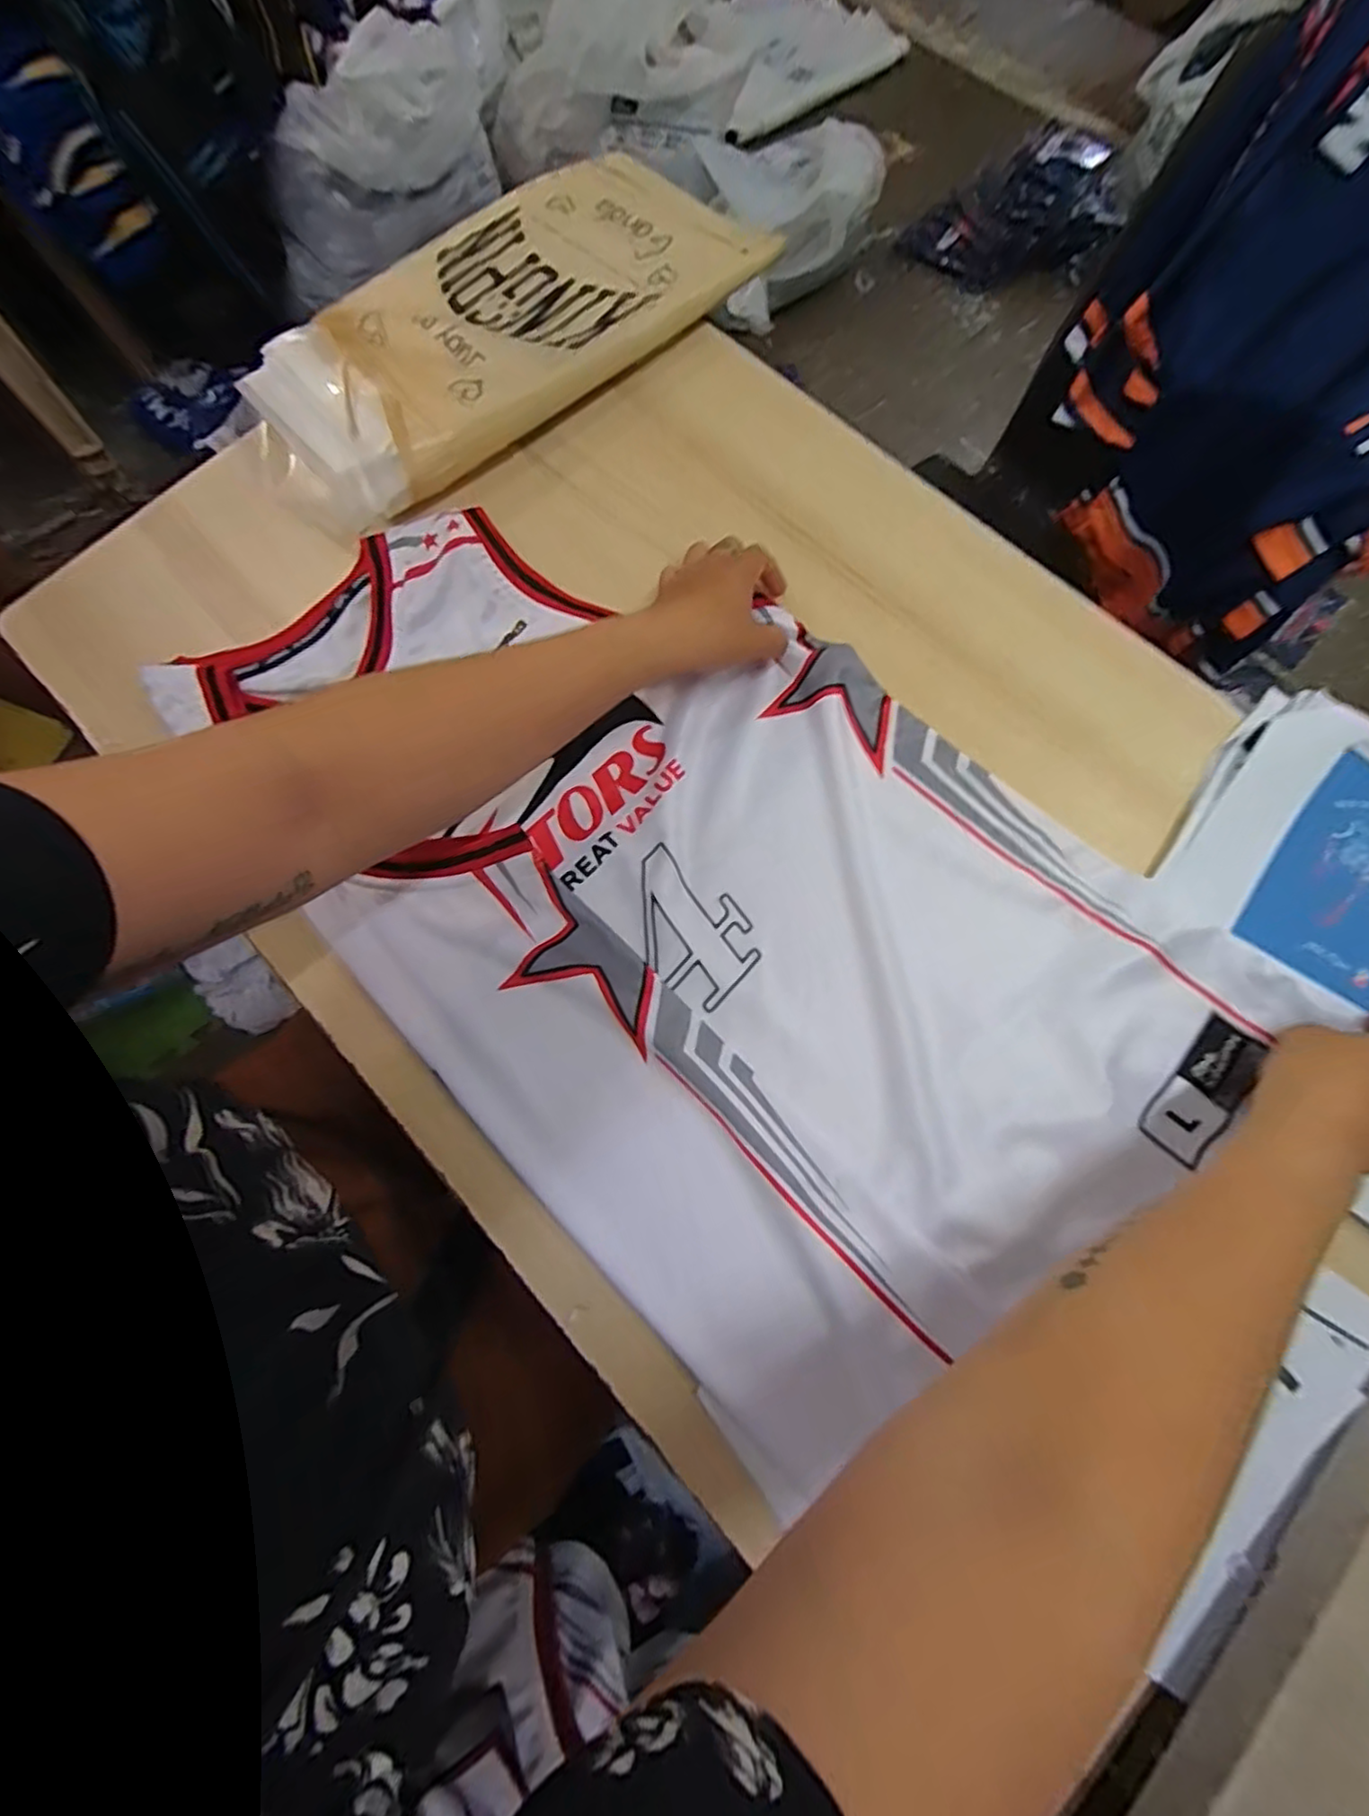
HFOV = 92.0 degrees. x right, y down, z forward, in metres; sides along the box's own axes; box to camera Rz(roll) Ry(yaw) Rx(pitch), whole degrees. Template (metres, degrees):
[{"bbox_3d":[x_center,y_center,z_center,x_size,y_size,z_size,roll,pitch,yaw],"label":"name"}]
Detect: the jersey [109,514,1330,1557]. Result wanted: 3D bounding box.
[{"bbox_3d":[0.002,-0.007,0.435,0.687,0.056,0.400,44,75,11],"label":"jersey"}]

